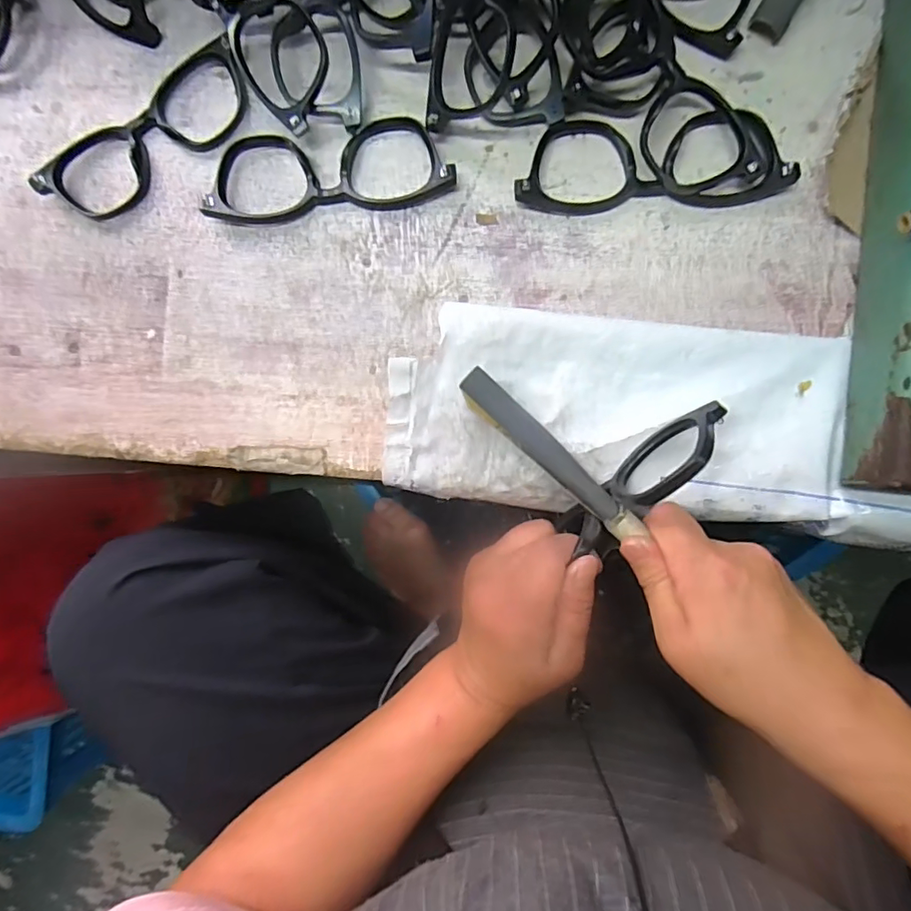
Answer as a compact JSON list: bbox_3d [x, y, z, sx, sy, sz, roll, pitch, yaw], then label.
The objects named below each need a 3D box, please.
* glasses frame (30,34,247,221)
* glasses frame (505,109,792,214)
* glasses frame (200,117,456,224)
[{"bbox_3d":[-0.176,-0.182,0.307,0.136,0.016,0.055,-37,87,5],"label":"glasses frame"},{"bbox_3d":[0.106,-0.156,0.283,0.137,0.014,0.046,2,90,6],"label":"glasses frame"},{"bbox_3d":[-0.072,-0.161,0.299,0.140,0.013,0.049,-5,90,6],"label":"glasses frame"}]

